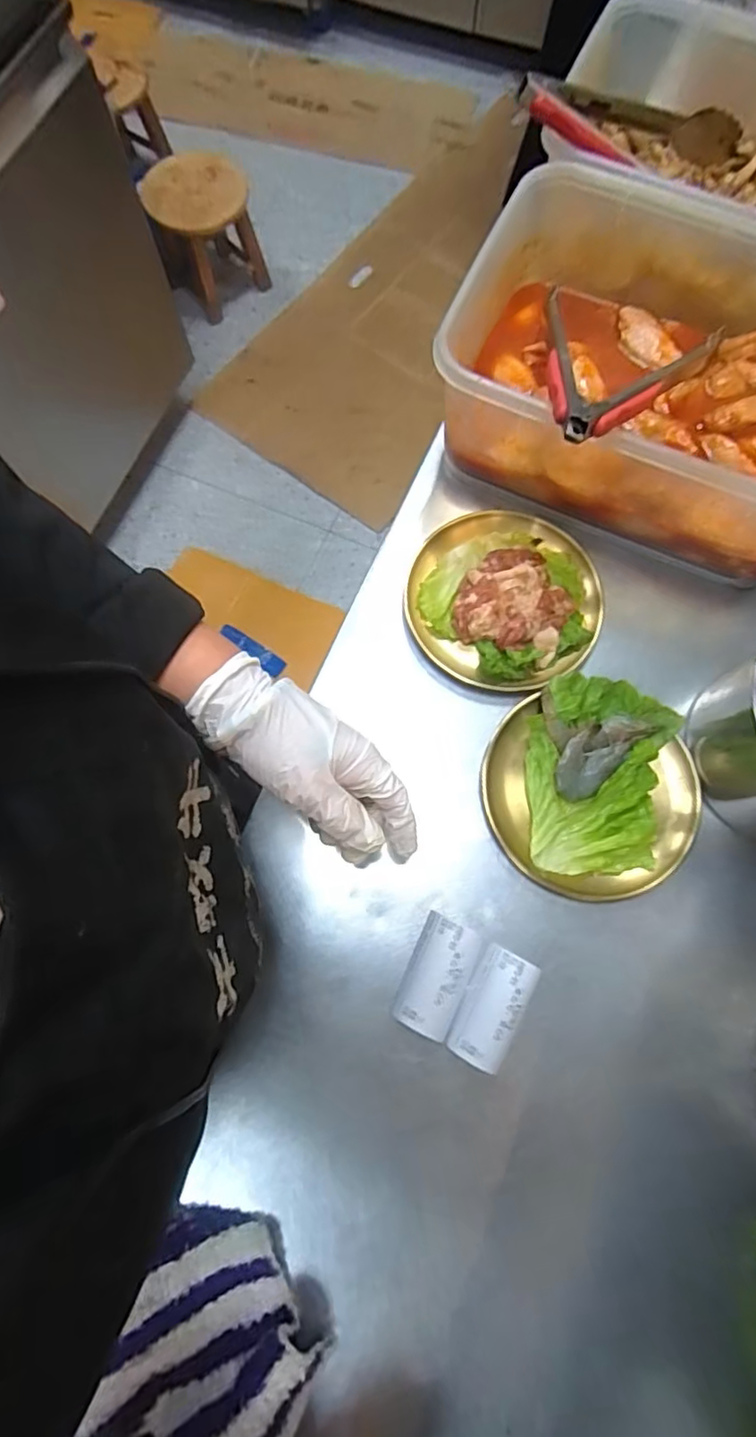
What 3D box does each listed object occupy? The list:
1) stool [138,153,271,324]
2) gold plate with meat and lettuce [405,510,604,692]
[{"bbox_3d":[-0.418,-1.188,1.509,0.222,0.259,0.221,-33,78,-10],"label":"stool"},{"bbox_3d":[0.109,-0.105,0.520,0.156,0.034,0.155,0,74,-1],"label":"gold plate with meat and lettuce"}]

